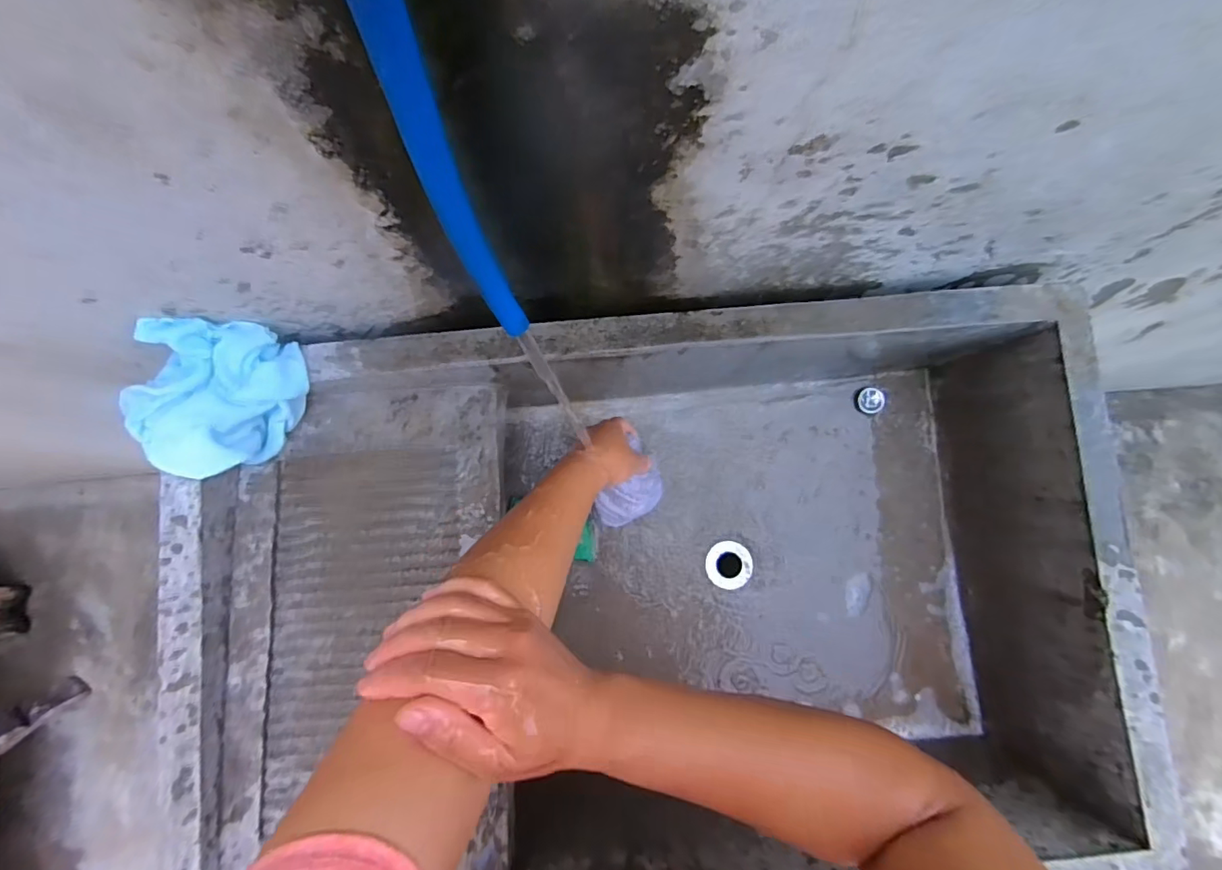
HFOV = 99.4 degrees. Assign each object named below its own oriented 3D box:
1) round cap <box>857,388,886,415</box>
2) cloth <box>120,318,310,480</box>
[{"bbox_3d":[0.333,-0.044,0.658,0.036,0.010,0.032,-10,84,-1],"label":"round cap"},{"bbox_3d":[-0.358,-0.040,0.471,0.110,0.077,0.141,38,85,4],"label":"cloth"}]

